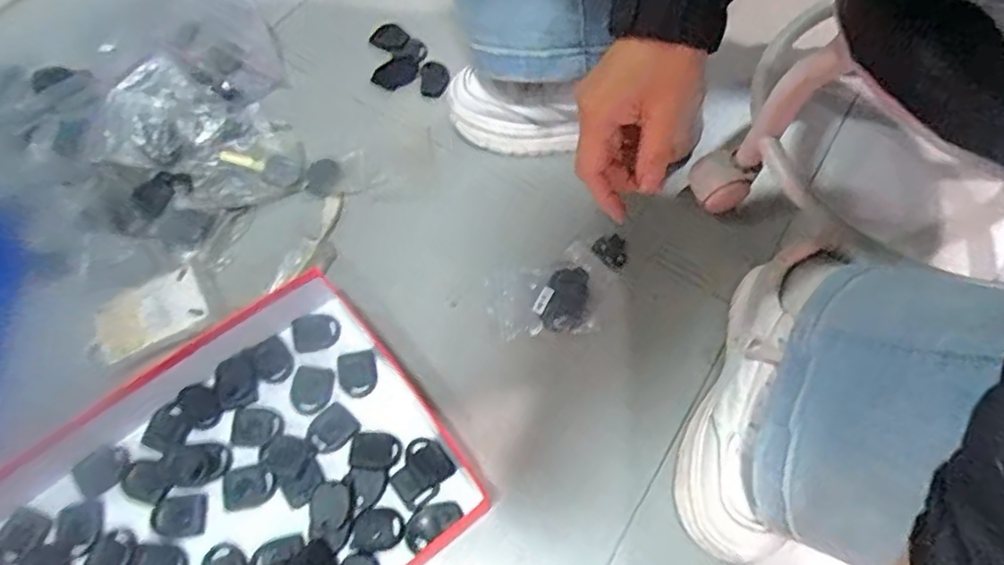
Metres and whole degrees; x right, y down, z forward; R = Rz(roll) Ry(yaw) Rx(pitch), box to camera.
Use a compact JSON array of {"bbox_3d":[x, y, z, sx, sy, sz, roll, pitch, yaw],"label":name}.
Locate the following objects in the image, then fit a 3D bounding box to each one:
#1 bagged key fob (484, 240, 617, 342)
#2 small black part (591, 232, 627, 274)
[{"bbox_3d":[0.046,0.011,0.540,0.111,0.013,0.080,-20,65,-11],"label":"bagged key fob"},{"bbox_3d":[0.102,-0.029,0.562,0.033,0.004,0.032,41,69,17],"label":"small black part"}]

